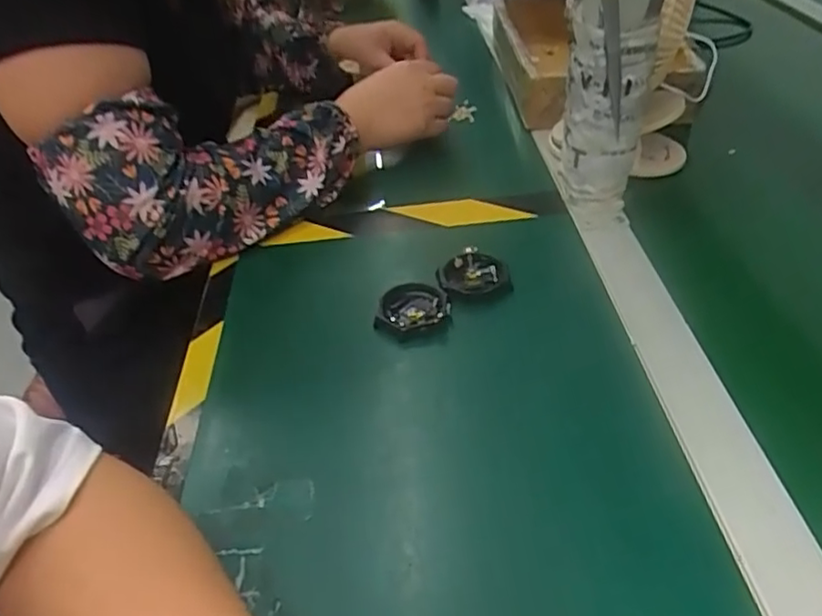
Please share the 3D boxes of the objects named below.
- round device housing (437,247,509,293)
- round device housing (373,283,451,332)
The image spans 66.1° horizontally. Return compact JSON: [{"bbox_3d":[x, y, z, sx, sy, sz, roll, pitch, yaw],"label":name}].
[{"bbox_3d":[0.047,-0.027,0.478,0.051,0.016,0.042,-2,40,4],"label":"round device housing"},{"bbox_3d":[0.002,-0.001,0.450,0.051,0.013,0.044,4,41,10],"label":"round device housing"}]

